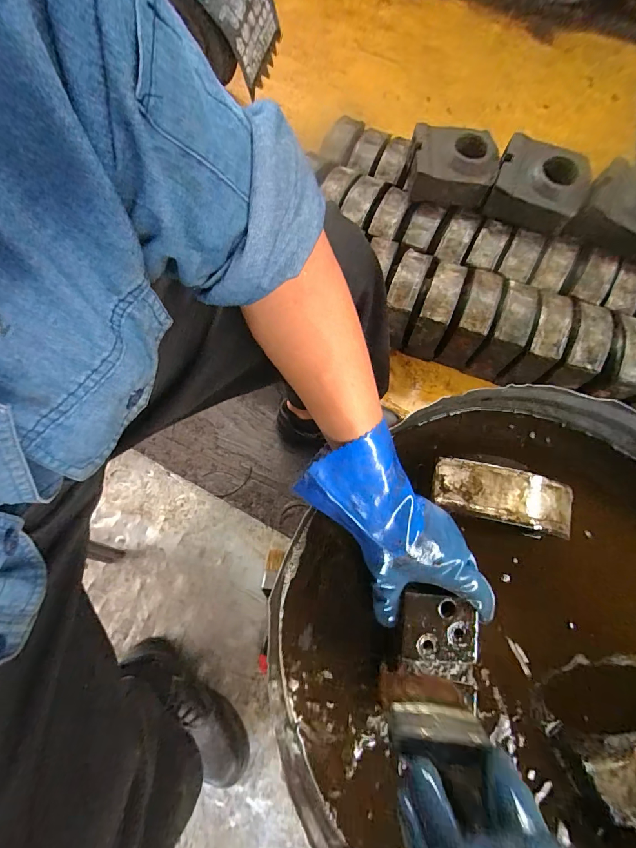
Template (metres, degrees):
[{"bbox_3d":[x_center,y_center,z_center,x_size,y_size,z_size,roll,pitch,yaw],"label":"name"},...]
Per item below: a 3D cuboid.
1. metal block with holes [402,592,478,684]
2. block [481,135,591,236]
[{"bbox_3d":[0.118,0.209,0.363,0.072,0.023,0.073,8,72,3],"label":"metal block with holes"},{"bbox_3d":[0.474,-0.515,0.795,0.180,0.100,0.154,23,73,7],"label":"block"}]

